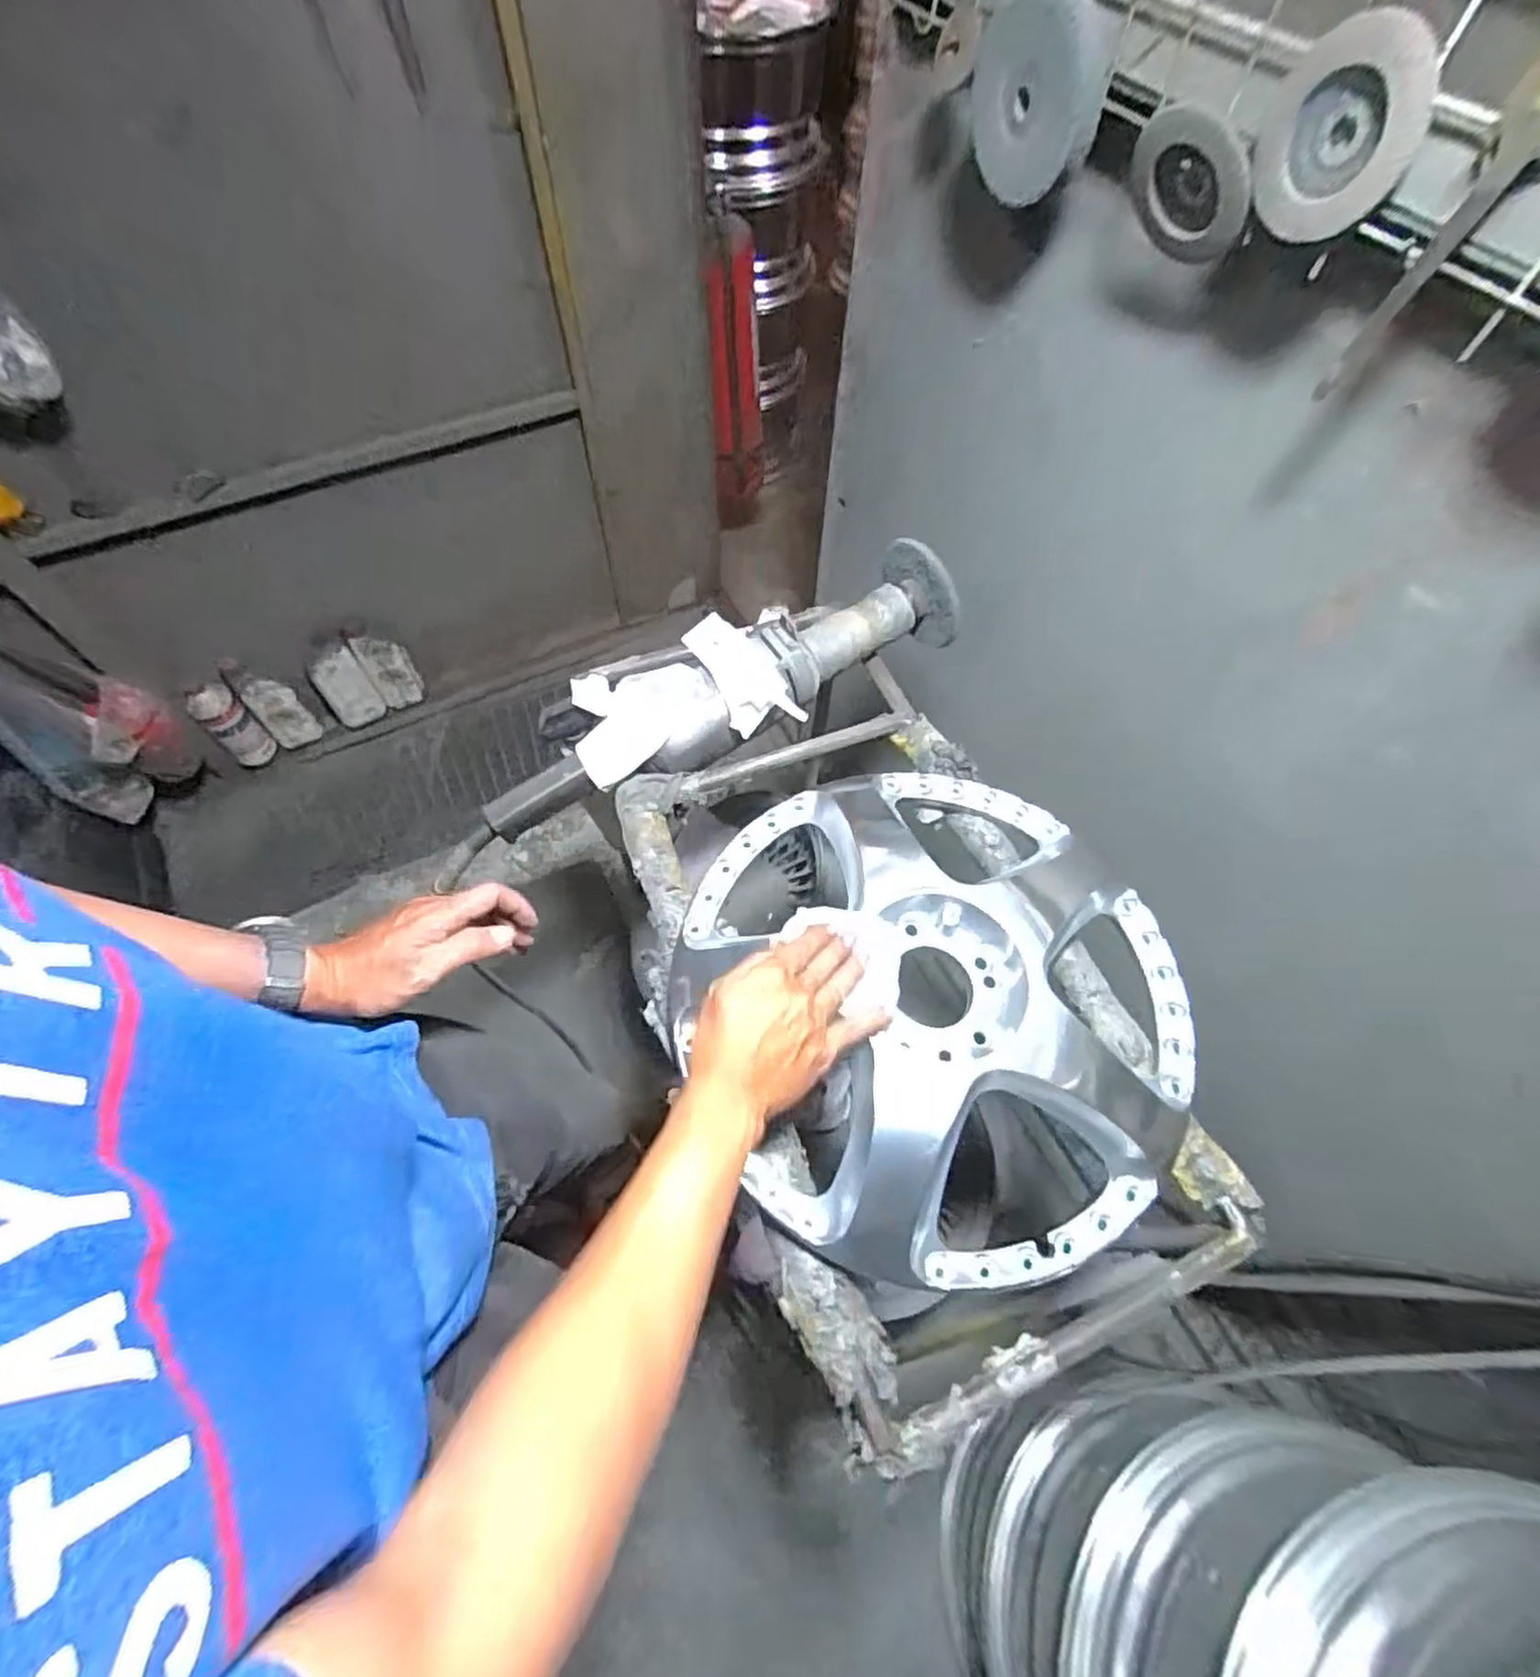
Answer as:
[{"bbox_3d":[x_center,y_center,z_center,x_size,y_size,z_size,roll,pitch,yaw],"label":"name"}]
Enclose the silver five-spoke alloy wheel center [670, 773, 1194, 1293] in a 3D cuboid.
[{"bbox_3d":[0.129,0.134,0.601,0.413,0.075,0.401,-1,61,2],"label":"silver five-spoke alloy wheel center"}]

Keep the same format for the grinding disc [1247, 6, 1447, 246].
[{"bbox_3d":[0.351,-0.432,0.436,0.021,0.096,0.101,-17,63,-12],"label":"grinding disc"}]

